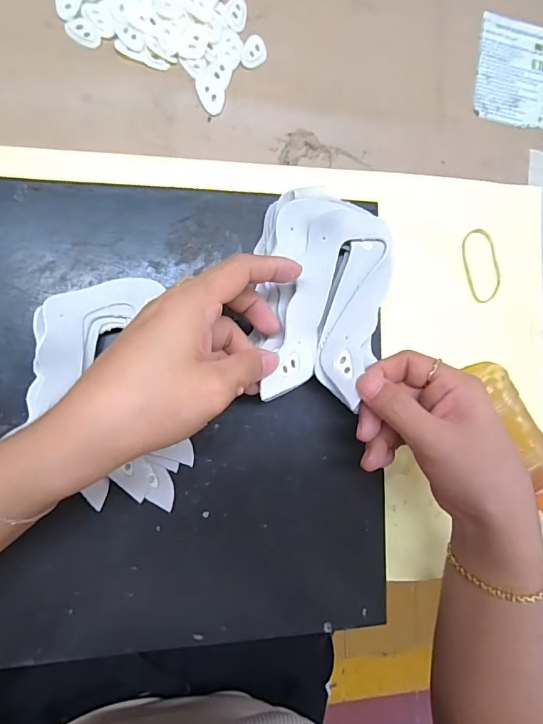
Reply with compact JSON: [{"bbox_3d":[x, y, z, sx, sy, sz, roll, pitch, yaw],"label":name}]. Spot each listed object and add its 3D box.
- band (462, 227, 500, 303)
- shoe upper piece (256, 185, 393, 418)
[{"bbox_3d":[0.170,-0.077,0.348,0.027,0.004,0.059,-12,95,1],"label":"band"},{"bbox_3d":[0.033,-0.043,0.273,0.082,0.032,0.132,10,88,-9],"label":"shoe upper piece"}]

